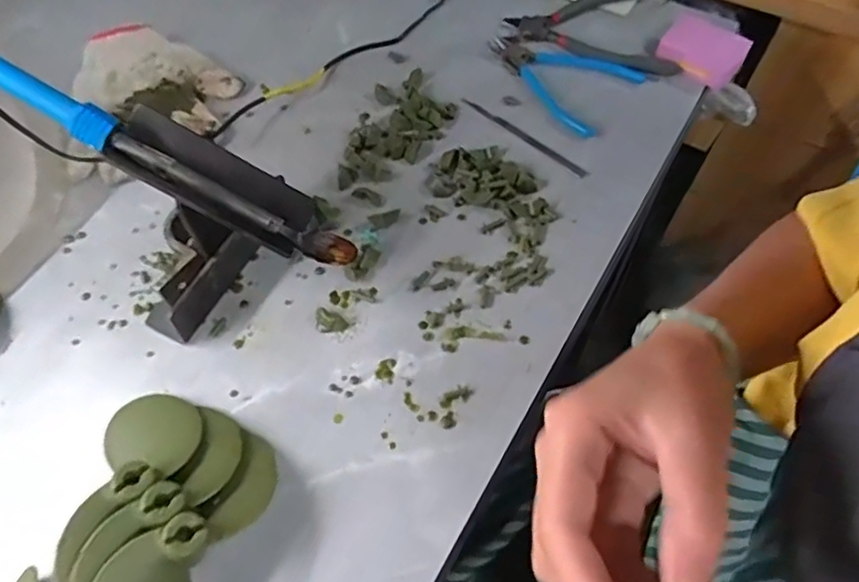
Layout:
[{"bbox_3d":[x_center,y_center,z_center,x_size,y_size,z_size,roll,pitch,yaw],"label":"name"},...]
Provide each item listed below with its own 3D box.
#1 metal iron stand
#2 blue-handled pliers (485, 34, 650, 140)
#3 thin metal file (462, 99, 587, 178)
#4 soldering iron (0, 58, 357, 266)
[{"bbox_3d":[-0.155,-0.036,0.423,0.122,0.109,0.103,12,59,7],"label":"metal iron stand"},{"bbox_3d":[0.116,-0.212,0.587,0.152,0.011,0.101,35,64,19],"label":"blue-handled pliers"},{"bbox_3d":[0.085,-0.142,0.554,0.012,0.007,0.140,-40,66,-22],"label":"thin metal file"},{"bbox_3d":[-0.178,-0.087,0.400,0.281,0.019,0.023,28,58,-10],"label":"soldering iron"}]

